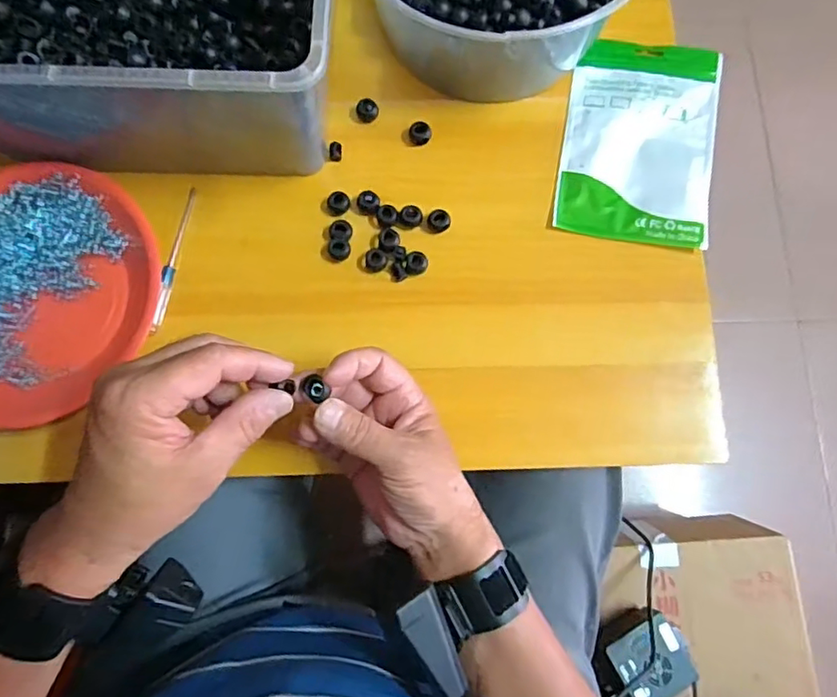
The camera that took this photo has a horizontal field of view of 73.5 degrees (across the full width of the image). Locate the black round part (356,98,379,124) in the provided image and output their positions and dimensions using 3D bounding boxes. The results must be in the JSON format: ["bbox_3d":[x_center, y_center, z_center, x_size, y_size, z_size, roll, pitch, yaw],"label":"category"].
[{"bbox_3d":[-0.042,-0.195,0.461,0.018,0.013,0.017,0,78,-1],"label":"black round part"}]

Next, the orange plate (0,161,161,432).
[{"bbox_3d":[-0.295,-0.045,0.429,0.194,0.035,0.182,0,78,-1],"label":"orange plate"}]

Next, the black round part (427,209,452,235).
[{"bbox_3d":[0.016,-0.099,0.440,0.018,0.009,0.017,0,78,-1],"label":"black round part"}]

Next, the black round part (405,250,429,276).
[{"bbox_3d":[-0.002,-0.066,0.433,0.018,0.006,0.018,0,78,-1],"label":"black round part"}]

